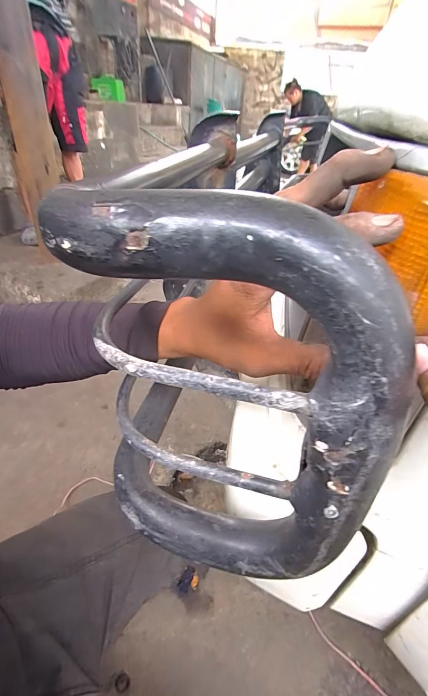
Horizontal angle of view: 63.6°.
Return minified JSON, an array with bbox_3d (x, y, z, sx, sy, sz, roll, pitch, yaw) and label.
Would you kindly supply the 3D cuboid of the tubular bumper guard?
[{"bbox_3d":[-0.011,0.042,0.188,0.166,0.240,0.053,28,41,30],"label":"tubular bumper guard"}]

